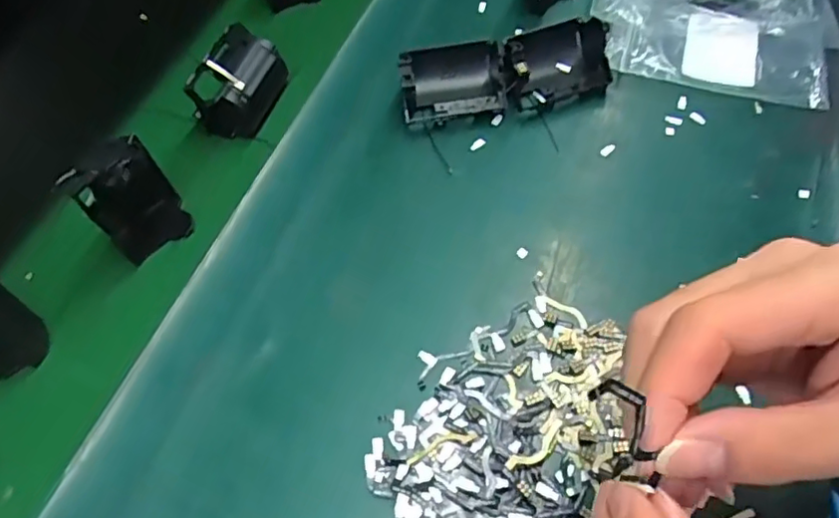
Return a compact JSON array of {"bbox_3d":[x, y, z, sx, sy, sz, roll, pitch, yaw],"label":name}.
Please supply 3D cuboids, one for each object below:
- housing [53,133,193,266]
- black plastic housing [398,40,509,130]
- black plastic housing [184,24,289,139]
[{"bbox_3d":[-0.177,-0.037,0.371,0.033,0.084,0.051,34,67,20],"label":"housing"},{"bbox_3d":[0.023,-0.126,0.422,0.071,0.035,0.052,-6,60,-1],"label":"black plastic housing"},{"bbox_3d":[-0.126,-0.122,0.433,0.048,0.044,0.073,14,62,10],"label":"black plastic housing"}]

